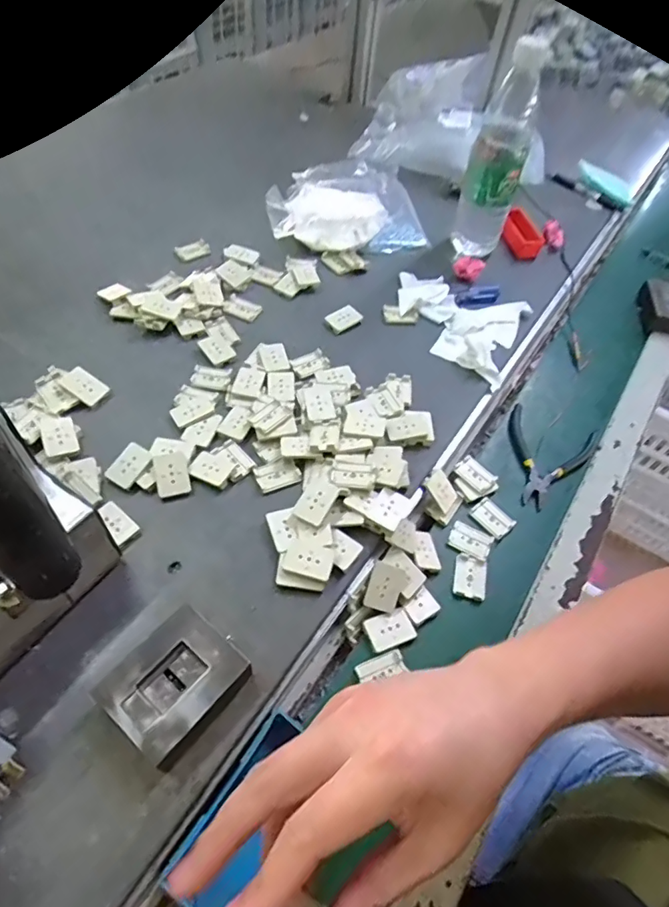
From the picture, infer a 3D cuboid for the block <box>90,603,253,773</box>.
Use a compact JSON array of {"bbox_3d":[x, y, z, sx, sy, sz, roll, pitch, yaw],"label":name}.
[{"bbox_3d":[-0.104,0.154,0.354,0.067,0.030,0.078,36,58,18],"label":"block"}]

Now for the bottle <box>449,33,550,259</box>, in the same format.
[{"bbox_3d":[0.190,-0.349,0.627,0.065,0.216,0.063,13,55,4],"label":"bottle"}]

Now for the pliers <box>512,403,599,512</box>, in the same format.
[{"bbox_3d":[0.224,0.008,0.553,0.086,0.013,0.122,21,54,8],"label":"pliers"}]

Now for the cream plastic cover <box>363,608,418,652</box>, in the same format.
[{"bbox_3d":[0.046,0.145,0.434,0.038,0.006,0.027,-13,57,-16],"label":"cream plastic cover"}]

